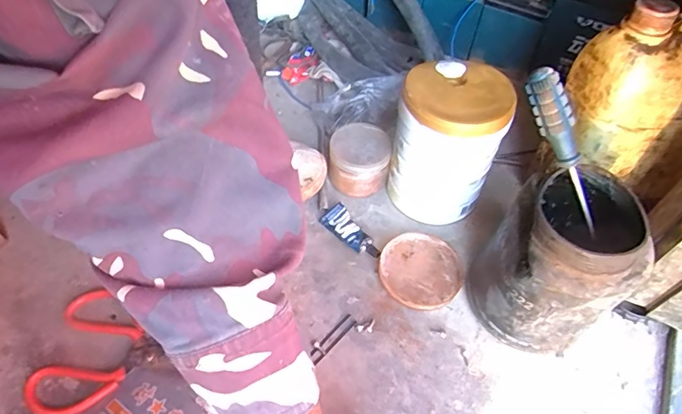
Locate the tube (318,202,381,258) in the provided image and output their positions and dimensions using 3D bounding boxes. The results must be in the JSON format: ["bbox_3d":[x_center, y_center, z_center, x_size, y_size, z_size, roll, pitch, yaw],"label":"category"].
[{"bbox_3d":[0.016,0.031,0.594,0.090,0.010,0.035,38,62,24],"label":"tube"}]

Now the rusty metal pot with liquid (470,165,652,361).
[{"bbox_3d":[0.220,0.056,0.485,0.129,0.173,0.140,0,54,-1],"label":"rusty metal pot with liquid"}]

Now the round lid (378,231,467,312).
[{"bbox_3d":[0.097,0.076,0.570,0.099,0.006,0.099,0,54,-1],"label":"round lid"}]

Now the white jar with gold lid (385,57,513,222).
[{"bbox_3d":[0.130,-0.083,0.582,0.121,0.168,0.120,15,55,10],"label":"white jar with gold lid"}]

